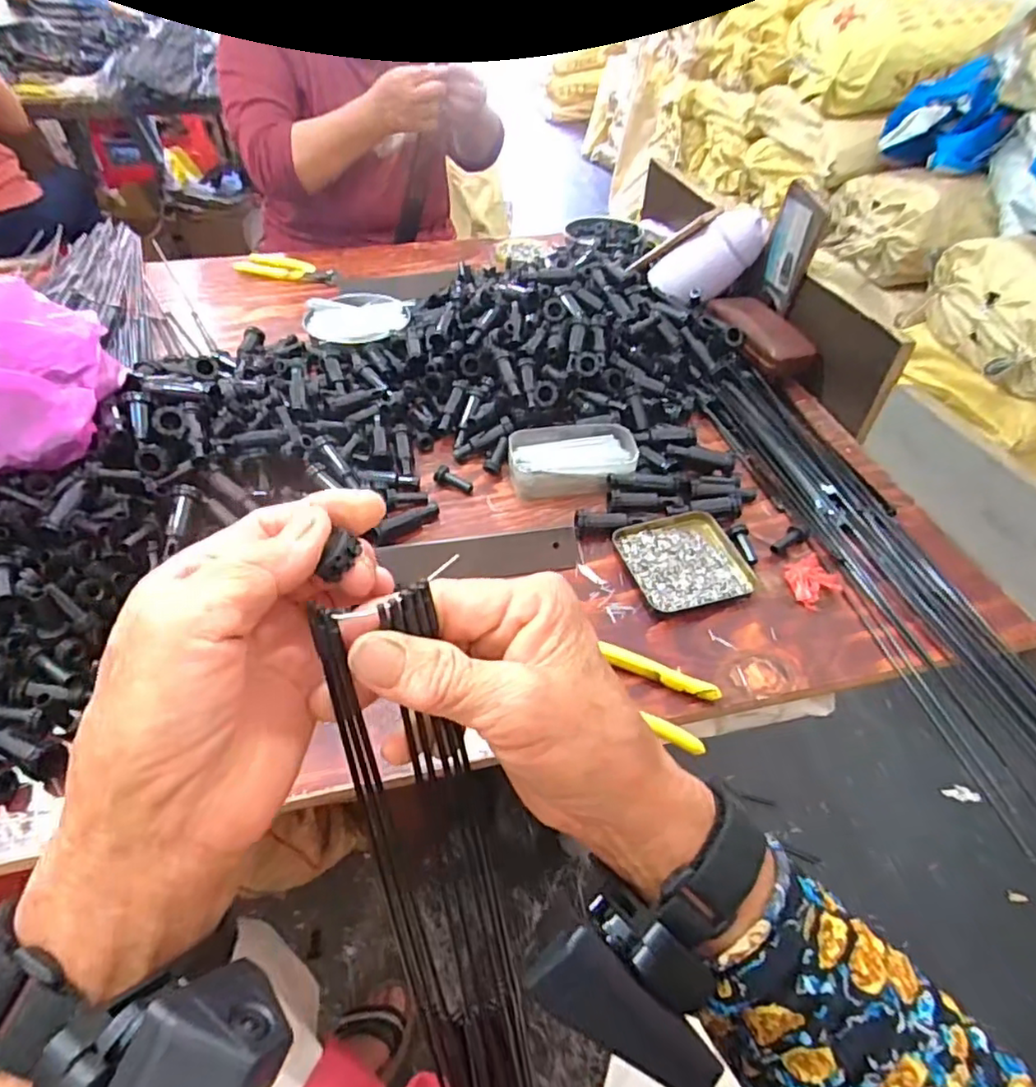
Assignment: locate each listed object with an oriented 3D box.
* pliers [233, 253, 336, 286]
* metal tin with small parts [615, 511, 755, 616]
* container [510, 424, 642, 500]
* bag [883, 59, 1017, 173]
[{"bbox_3d":[-0.341,-0.409,0.927,0.162,0.015,0.053,10,47,9],"label":"pliers"},{"bbox_3d":[0.140,0.013,0.527,0.095,0.012,0.092,-12,47,-13],"label":"metal tin with small parts"},{"bbox_3d":[0.052,-0.082,0.604,0.120,0.038,0.073,-2,46,-3],"label":"container"},{"bbox_3d":[1.003,-0.966,1.420,0.277,0.222,0.120,26,26,28],"label":"bag"}]

